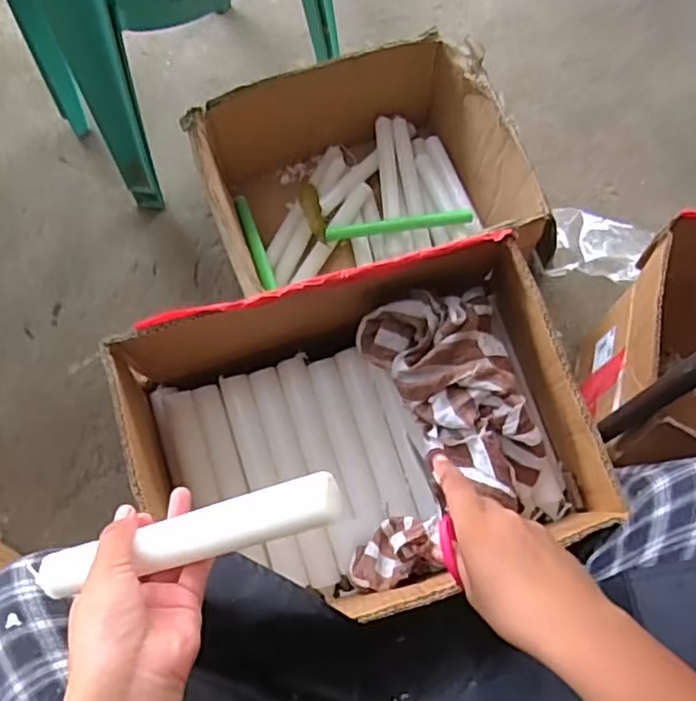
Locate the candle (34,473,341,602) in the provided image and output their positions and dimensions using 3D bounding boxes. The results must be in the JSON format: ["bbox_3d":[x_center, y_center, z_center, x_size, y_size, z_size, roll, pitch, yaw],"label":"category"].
[{"bbox_3d":[-0.105,0.115,0.394,0.210,0.022,0.031,-19,68,14],"label":"candle"}]

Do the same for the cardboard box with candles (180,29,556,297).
[{"bbox_3d":[0.031,-0.248,1.051,0.467,0.207,0.407,-19,69,-5],"label":"cardboard box with candles"}]

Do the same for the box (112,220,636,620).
[{"bbox_3d":[0.010,0.075,0.562,0.358,0.163,0.250,-19,69,-5],"label":"box"}]

